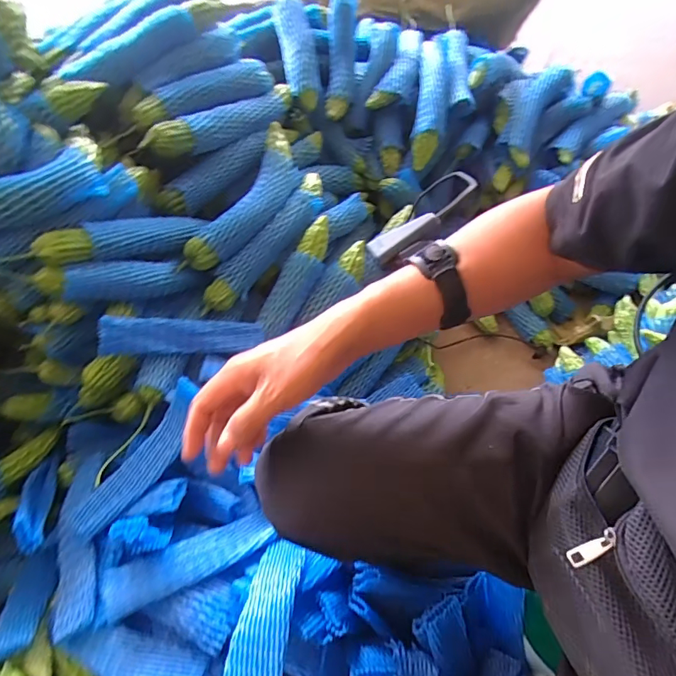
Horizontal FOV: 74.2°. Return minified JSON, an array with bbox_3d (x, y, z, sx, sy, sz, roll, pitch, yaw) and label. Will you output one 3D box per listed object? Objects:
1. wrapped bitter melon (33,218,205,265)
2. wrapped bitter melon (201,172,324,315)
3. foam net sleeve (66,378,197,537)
[{"bbox_3d":[-0.304,-0.147,0.662,0.047,0.045,0.256,40,39,23],"label":"wrapped bitter melon"},{"bbox_3d":[-0.114,-0.163,0.766,0.055,0.068,0.311,30,63,18],"label":"wrapped bitter melon"},{"bbox_3d":[-0.265,0.158,0.600,0.065,0.034,0.228,32,64,19],"label":"foam net sleeve"}]

